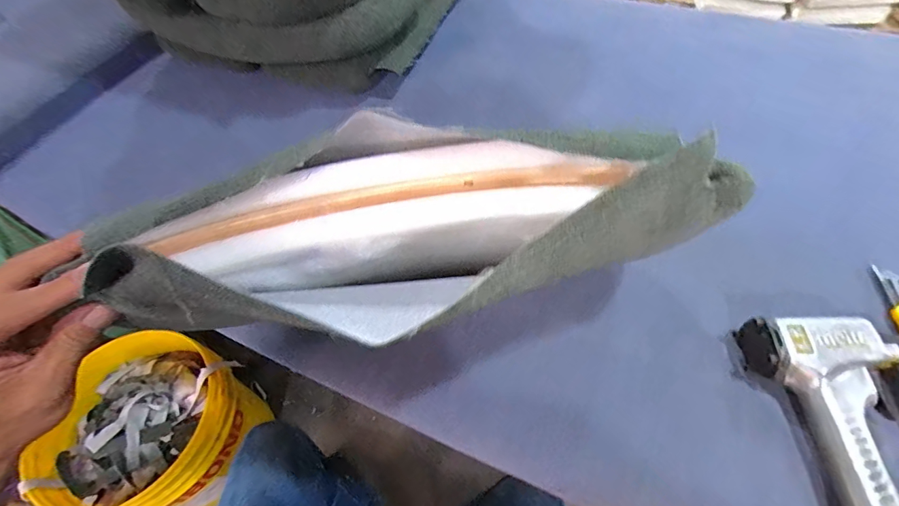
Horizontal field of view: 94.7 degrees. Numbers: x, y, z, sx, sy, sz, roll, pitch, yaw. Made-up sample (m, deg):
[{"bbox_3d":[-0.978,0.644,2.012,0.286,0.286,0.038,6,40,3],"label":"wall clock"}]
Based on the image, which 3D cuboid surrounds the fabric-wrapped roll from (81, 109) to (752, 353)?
[{"bbox_3d":[-0.011,-0.007,0.239,0.353,0.089,0.111,-8,57,1],"label":"fabric-wrapped roll"}]

